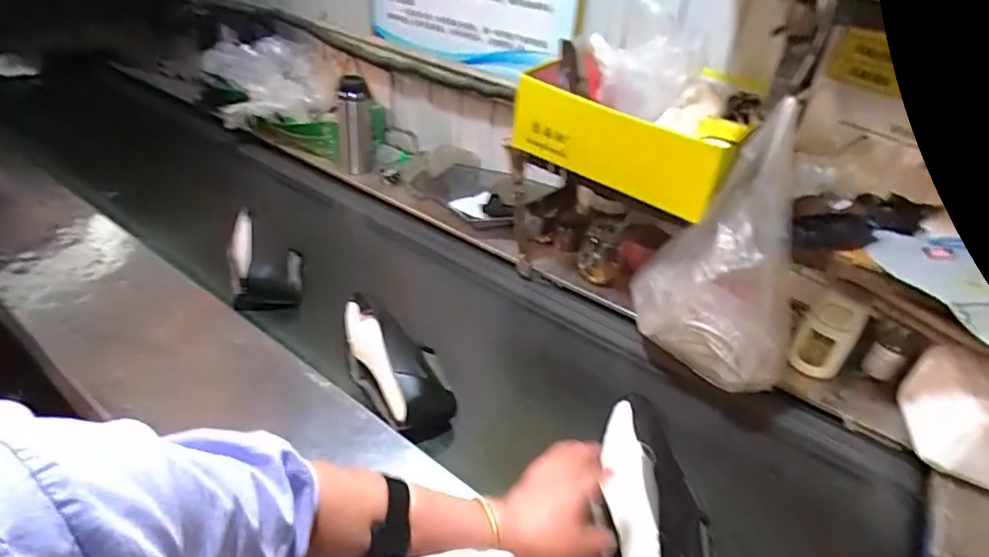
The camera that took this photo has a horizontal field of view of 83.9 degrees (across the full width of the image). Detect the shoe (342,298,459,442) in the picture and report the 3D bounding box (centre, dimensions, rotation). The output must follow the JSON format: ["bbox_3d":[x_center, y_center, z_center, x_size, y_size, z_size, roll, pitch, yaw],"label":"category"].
[{"bbox_3d":[-0.147,0.127,0.838,0.109,0.097,0.250,-16,43,-27],"label":"shoe"}]

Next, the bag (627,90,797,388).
[{"bbox_3d":[0.321,-0.020,0.773,0.240,0.361,0.122,34,45,31],"label":"bag"}]

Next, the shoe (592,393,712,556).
[{"bbox_3d":[0.185,0.261,0.647,0.121,0.092,0.289,1,41,-7],"label":"shoe"}]

